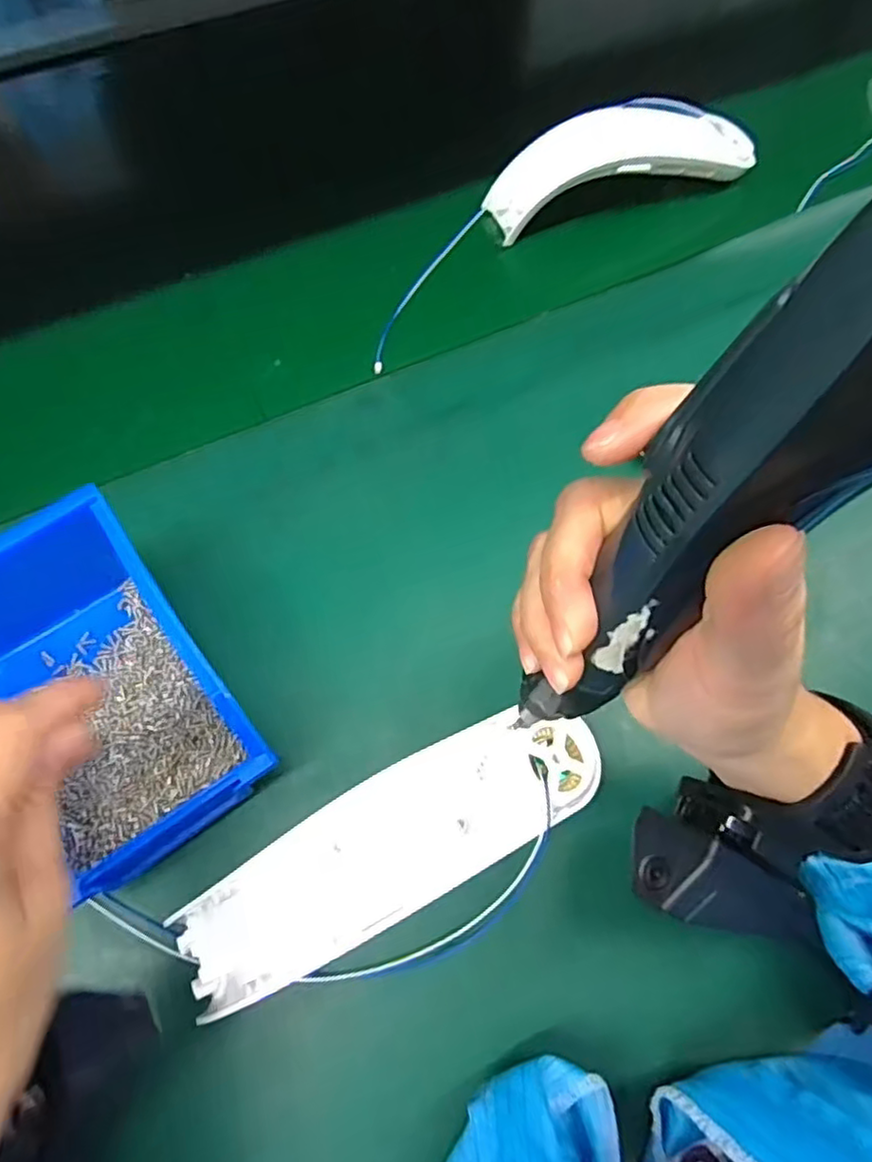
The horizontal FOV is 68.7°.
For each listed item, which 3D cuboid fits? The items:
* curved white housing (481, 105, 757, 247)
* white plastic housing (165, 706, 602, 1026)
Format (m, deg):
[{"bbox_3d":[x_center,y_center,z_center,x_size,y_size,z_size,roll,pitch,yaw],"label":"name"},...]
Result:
[{"bbox_3d":[0.133,-0.289,0.448,0.186,0.060,0.056,-14,71,-4],"label":"curved white housing"},{"bbox_3d":[-0.017,0.110,0.267,0.189,0.025,0.052,-27,73,-8],"label":"white plastic housing"}]

